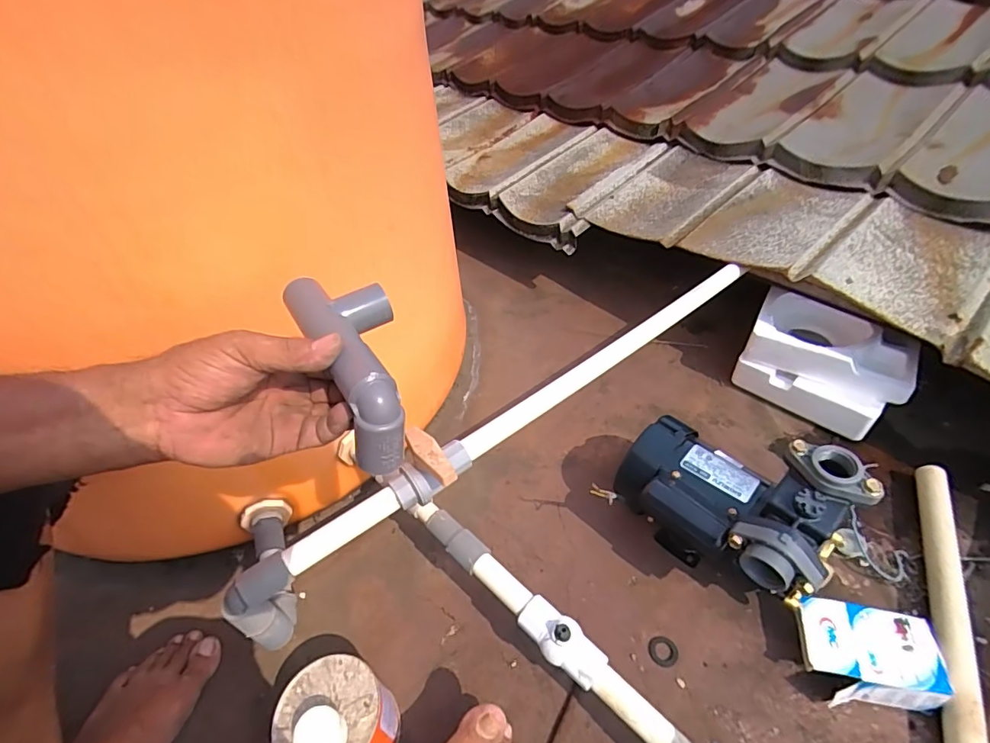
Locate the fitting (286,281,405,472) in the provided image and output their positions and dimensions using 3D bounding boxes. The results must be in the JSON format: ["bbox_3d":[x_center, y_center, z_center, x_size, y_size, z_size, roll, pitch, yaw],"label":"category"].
[{"bbox_3d":[-0.100,-0.013,0.350,0.068,0.056,0.165,-20,58,-14],"label":"fitting"}]

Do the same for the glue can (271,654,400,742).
[{"bbox_3d":[-0.154,0.345,0.479,0.098,0.114,0.097,-3,44,3],"label":"glue can"}]

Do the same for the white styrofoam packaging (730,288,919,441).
[{"bbox_3d":[0.514,-0.015,0.764,0.211,0.129,0.140,32,55,33],"label":"white styrofoam packaging"}]

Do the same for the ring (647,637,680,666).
[{"bbox_3d":[0.189,0.313,0.547,0.032,0.004,0.030,-3,44,3],"label":"ring"}]

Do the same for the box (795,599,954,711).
[{"bbox_3d":[0.384,0.298,0.513,0.121,0.052,0.082,3,45,10],"label":"box"}]

